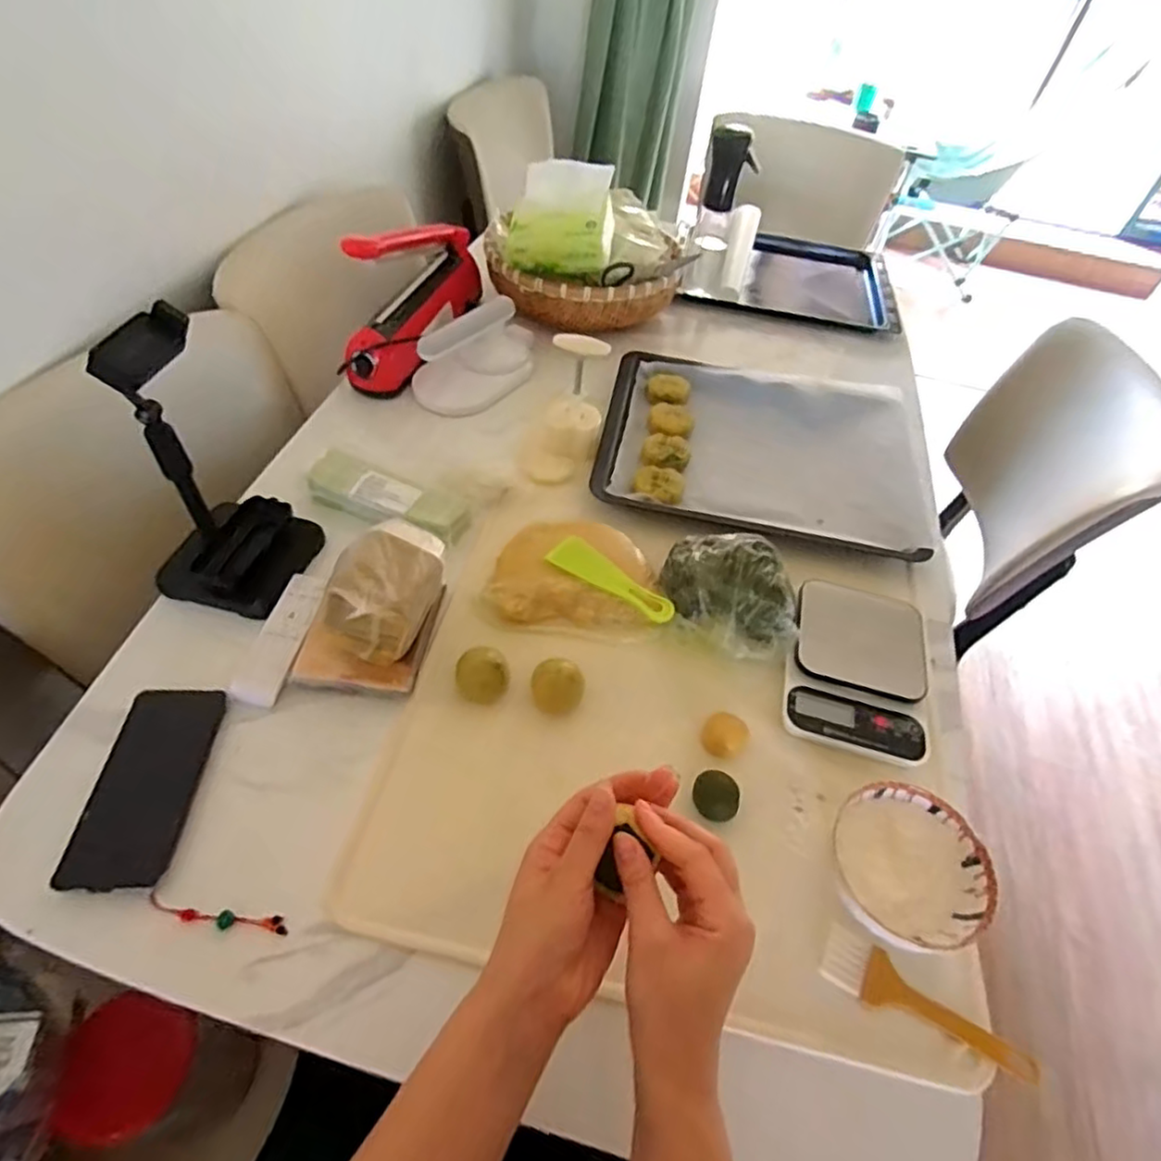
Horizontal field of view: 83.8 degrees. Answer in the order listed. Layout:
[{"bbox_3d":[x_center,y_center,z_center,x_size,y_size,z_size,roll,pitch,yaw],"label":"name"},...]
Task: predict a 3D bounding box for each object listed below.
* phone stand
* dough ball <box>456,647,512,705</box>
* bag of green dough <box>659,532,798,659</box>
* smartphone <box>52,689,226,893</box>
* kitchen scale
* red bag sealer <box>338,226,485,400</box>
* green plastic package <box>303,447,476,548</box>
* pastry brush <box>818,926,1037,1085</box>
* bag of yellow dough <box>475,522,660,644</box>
[{"bbox_3d":[-0.331,-0.089,0.566,0.110,0.244,0.123,12,51,4],"label":"phone stand"},{"bbox_3d":[-0.090,0.087,0.590,0.045,0.038,0.042,3,51,-4],"label":"dough ball"},{"bbox_3d":[0.155,0.003,0.651,0.143,0.068,0.117,25,52,14],"label":"bag of green dough"},{"bbox_3d":[-0.341,0.157,0.511,0.072,0.013,0.158,3,51,-4],"label":"smartphone"},{"bbox_3d":[0.266,0.082,0.624,0.128,0.030,0.170,15,51,6],"label":"kitchen scale"},{"bbox_3d":[-0.214,-0.399,0.872,0.080,0.171,0.304,23,52,12],"label":"red bag sealer"},{"bbox_3d":[-0.215,-0.087,0.717,0.178,0.041,0.058,21,52,11],"label":"green plastic package"},{"bbox_3d":[0.248,0.310,0.467,0.144,0.021,0.042,30,54,17],"label":"pastry brush"},{"bbox_3d":[-0.009,-0.005,0.680,0.172,0.032,0.126,5,51,-2],"label":"bag of yellow dough"}]

